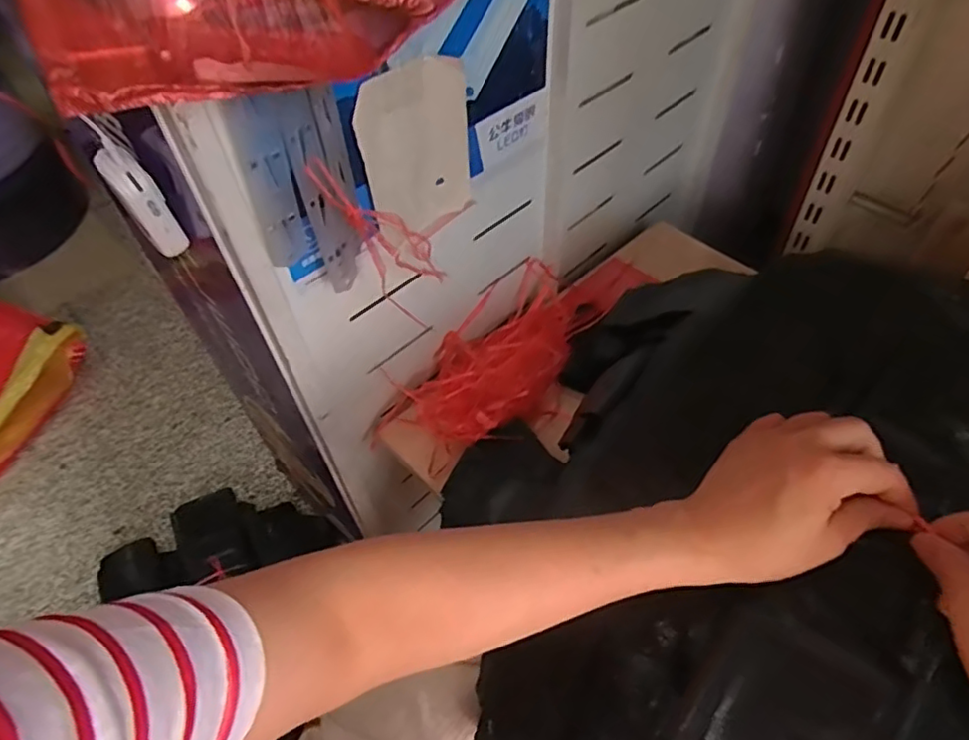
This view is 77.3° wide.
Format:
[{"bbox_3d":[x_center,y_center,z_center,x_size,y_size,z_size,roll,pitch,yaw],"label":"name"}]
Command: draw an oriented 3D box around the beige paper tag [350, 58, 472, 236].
[{"bbox_3d":[-0.053,-0.178,0.496,0.102,0.142,0.008,-35,60,-20],"label":"beige paper tag"}]

